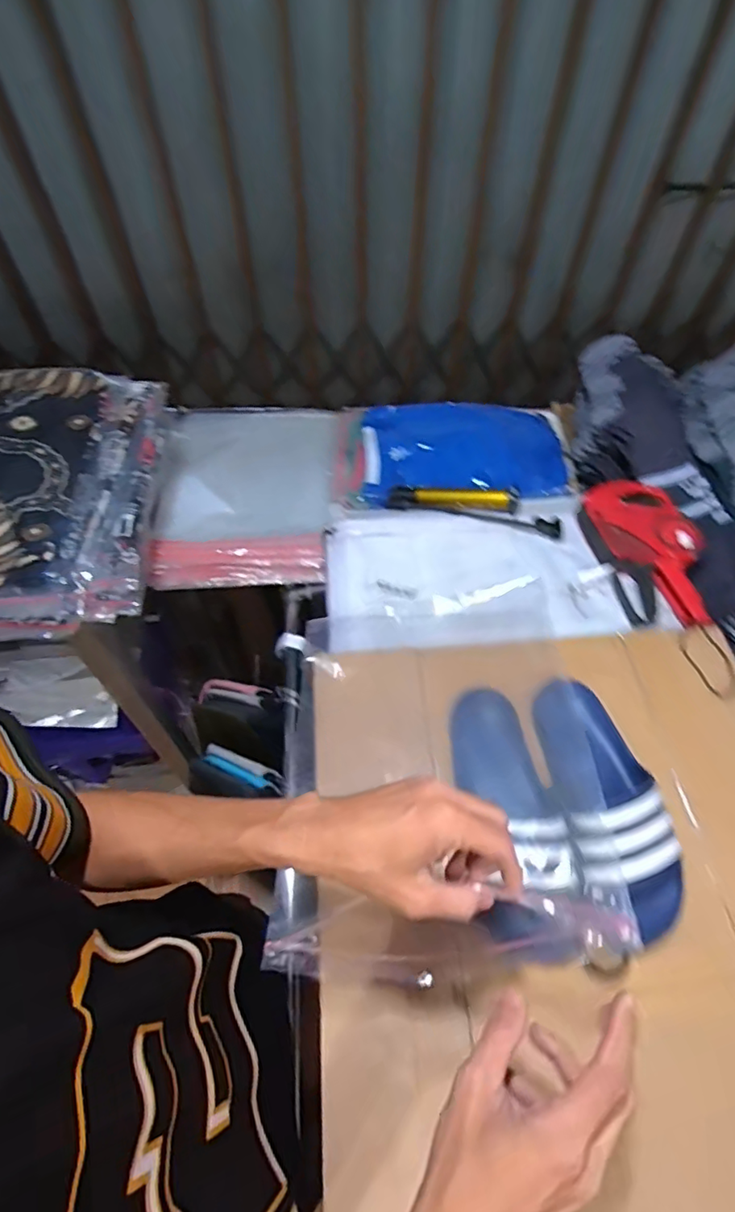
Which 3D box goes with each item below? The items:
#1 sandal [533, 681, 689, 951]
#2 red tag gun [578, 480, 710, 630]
[{"bbox_3d":[0.223,0.187,0.540,0.102,0.056,0.229,-15,58,-10],"label":"sandal"},{"bbox_3d":[0.382,-0.075,0.753,0.137,0.062,0.229,-16,58,-11],"label":"red tag gun"}]

